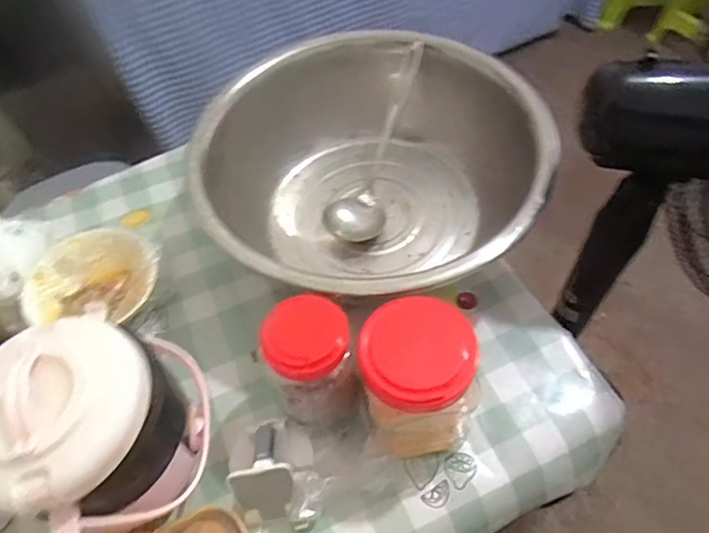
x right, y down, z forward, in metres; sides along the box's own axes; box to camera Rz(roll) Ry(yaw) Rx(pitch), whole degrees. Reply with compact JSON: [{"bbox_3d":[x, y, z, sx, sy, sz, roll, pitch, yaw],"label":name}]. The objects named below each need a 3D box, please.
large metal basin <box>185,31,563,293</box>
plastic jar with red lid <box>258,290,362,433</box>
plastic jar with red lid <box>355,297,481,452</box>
[{"bbox_3d":[0.036,-0.113,0.751,0.432,0.185,0.377,-38,60,-21],"label":"large metal basin"},{"bbox_3d":[-0.041,0.115,0.595,0.086,0.174,0.081,-2,54,3],"label":"plastic jar with red lid"},{"bbox_3d":[0.070,0.124,0.581,0.115,0.161,0.107,-2,54,3],"label":"plastic jar with red lid"}]

